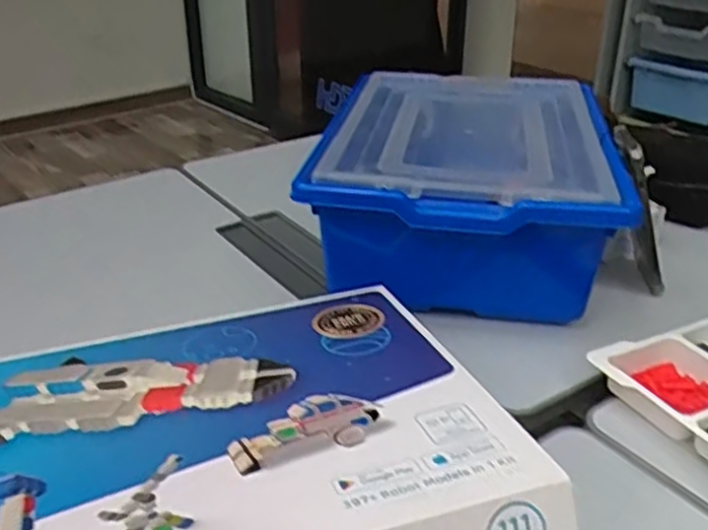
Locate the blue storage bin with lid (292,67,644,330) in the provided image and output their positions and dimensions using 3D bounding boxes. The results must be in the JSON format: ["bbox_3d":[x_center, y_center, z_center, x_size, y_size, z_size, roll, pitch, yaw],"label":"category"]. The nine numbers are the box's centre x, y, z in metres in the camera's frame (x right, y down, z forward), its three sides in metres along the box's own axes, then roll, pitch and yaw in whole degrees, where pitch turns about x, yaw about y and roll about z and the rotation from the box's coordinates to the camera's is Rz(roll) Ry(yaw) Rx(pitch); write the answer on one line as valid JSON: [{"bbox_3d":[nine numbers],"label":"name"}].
[{"bbox_3d":[0.121,-0.090,0.827,0.281,0.151,0.393,4,29,9],"label":"blue storage bin with lid"}]

